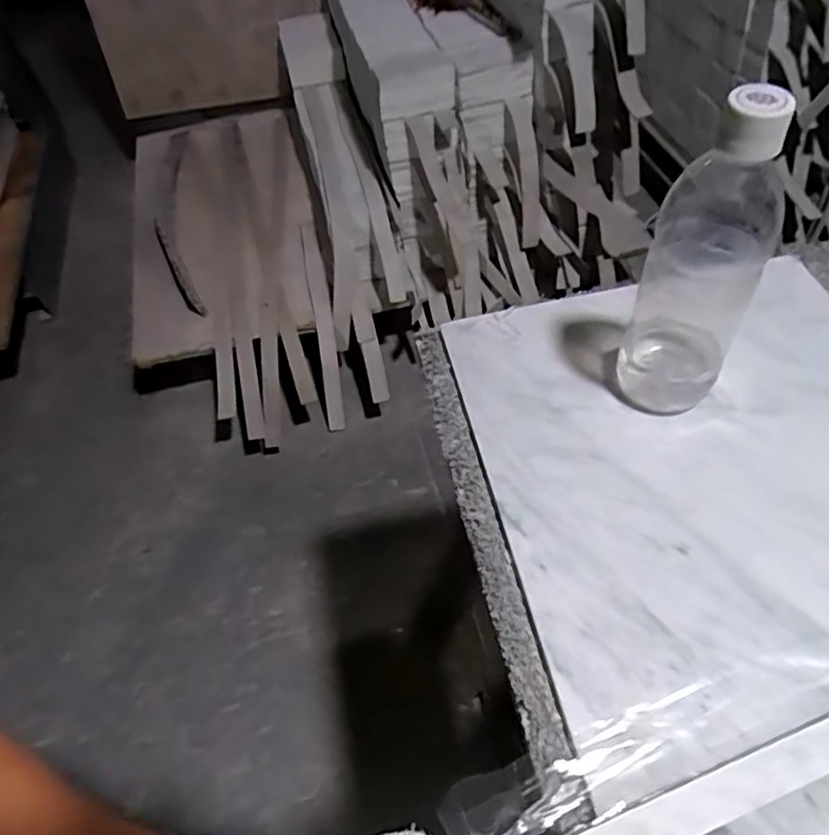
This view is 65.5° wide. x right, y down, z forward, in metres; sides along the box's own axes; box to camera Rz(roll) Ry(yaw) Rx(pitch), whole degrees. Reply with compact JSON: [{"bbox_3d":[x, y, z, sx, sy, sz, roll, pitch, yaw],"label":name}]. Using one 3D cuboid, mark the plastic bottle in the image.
[{"bbox_3d":[0.173,-0.091,0.384,0.067,0.202,0.070,27,59,22],"label":"plastic bottle"}]

